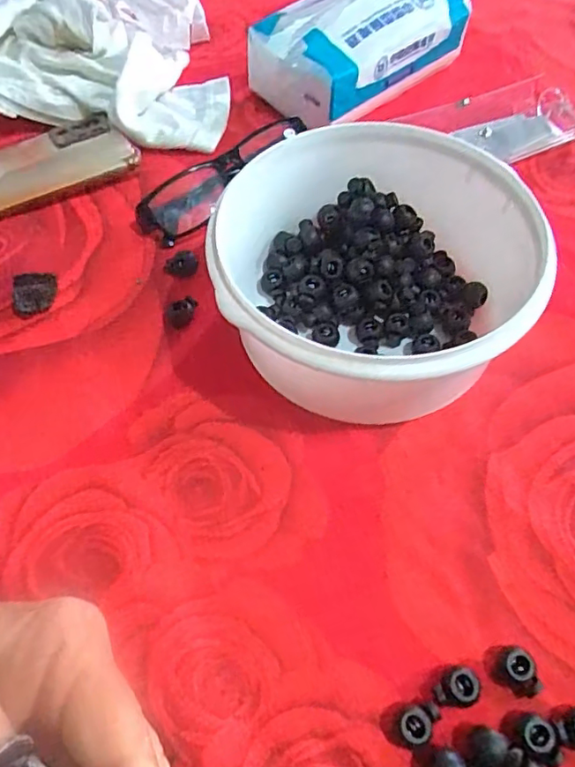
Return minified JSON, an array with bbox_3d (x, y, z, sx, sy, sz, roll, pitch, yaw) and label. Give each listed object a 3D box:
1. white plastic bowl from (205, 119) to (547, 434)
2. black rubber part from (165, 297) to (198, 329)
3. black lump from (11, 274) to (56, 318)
[{"bbox_3d":[0.044,-0.054,0.305,0.148,0.077,0.154,0,58,0],"label":"white plastic bowl"},{"bbox_3d":[-0.063,-0.042,0.341,0.020,0.011,0.015,-15,59,-9],"label":"black rubber part"},{"bbox_3d":[-0.152,-0.054,0.346,0.026,0.009,0.030,-11,58,-7],"label":"black lump"}]

